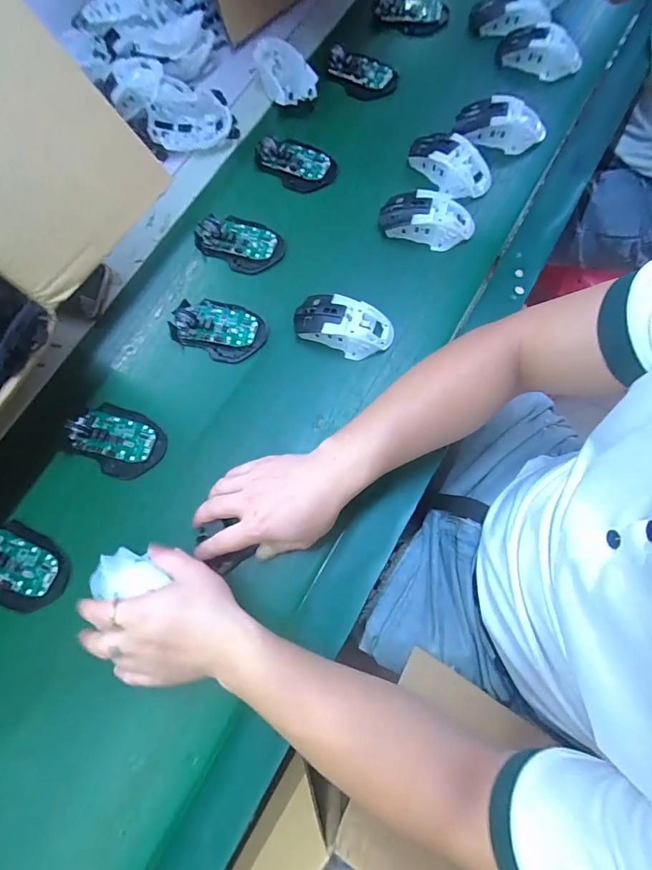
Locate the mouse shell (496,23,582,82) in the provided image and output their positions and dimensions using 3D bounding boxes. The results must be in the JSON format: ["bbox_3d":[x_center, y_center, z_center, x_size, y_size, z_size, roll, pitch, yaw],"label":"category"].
[{"bbox_3d":[0.296,-0.534,0.587,0.117,0.044,0.057,31,77,9],"label":"mouse shell"}]

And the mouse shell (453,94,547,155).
[{"bbox_3d":[0.233,-0.414,0.556,0.118,0.030,0.061,11,75,3],"label":"mouse shell"}]

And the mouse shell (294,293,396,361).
[{"bbox_3d":[0.021,-0.132,0.497,0.118,0.039,0.063,23,76,7],"label":"mouse shell"}]

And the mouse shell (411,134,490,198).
[{"bbox_3d":[0.161,-0.356,0.548,0.057,0.034,0.115,-39,78,-9],"label":"mouse shell"}]

